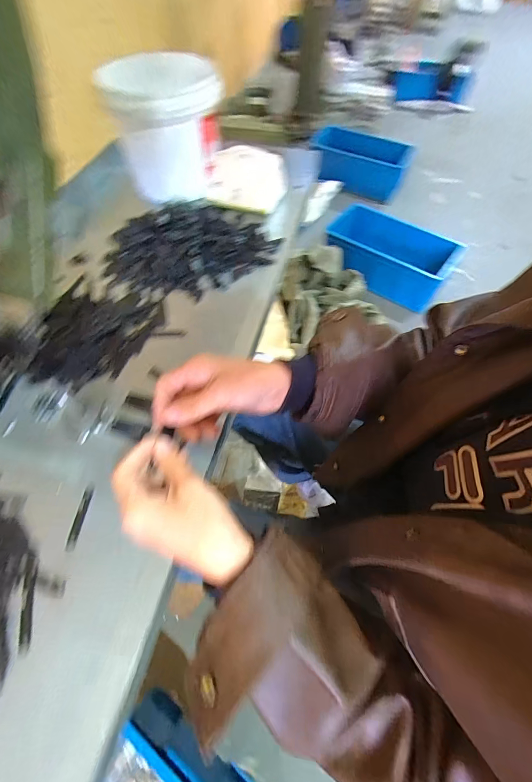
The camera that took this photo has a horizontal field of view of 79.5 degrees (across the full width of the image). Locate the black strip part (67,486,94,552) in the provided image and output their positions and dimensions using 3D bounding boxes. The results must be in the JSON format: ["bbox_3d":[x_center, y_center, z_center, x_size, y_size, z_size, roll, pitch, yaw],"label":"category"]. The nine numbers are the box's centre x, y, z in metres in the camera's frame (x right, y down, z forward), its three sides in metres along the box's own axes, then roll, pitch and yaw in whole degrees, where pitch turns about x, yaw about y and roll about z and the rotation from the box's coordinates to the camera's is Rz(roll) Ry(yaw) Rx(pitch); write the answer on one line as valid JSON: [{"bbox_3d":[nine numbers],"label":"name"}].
[{"bbox_3d":[-0.179,0.120,0.307,0.010,0.004,0.058,4,61,0],"label":"black strip part"}]

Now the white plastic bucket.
[{"bbox_3d":[-0.160,-0.435,0.548,0.159,0.162,0.148,1,61,-2],"label":"white plastic bucket"}]

